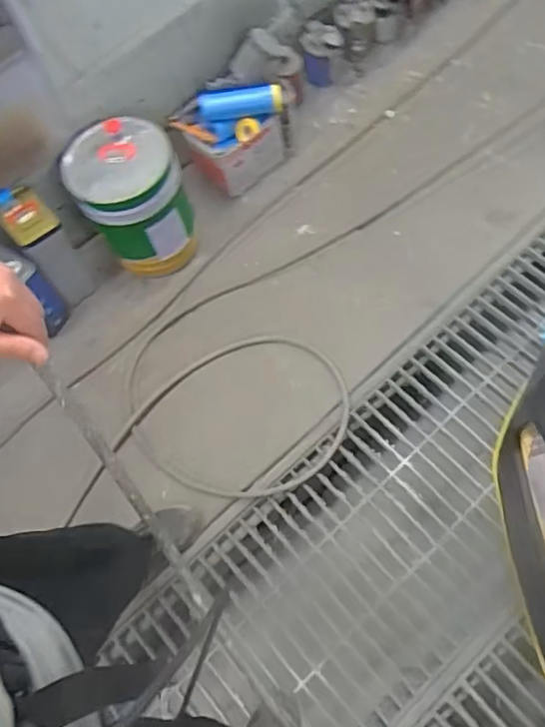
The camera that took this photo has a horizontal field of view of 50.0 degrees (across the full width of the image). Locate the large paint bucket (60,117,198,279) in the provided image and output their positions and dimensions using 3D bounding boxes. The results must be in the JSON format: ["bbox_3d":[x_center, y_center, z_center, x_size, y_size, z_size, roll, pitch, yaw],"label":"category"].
[{"bbox_3d":[-0.376,-0.432,1.569,0.266,0.335,0.252,-3,67,6],"label":"large paint bucket"}]

